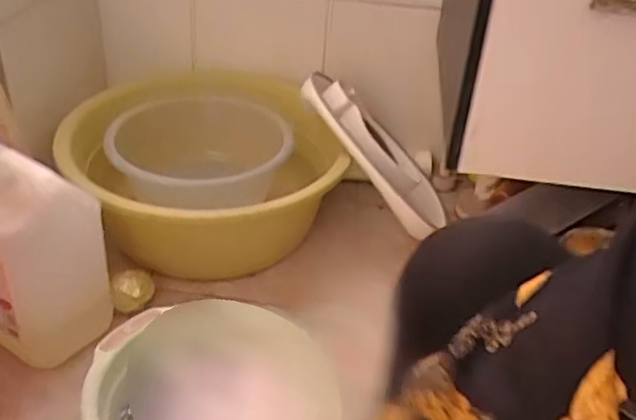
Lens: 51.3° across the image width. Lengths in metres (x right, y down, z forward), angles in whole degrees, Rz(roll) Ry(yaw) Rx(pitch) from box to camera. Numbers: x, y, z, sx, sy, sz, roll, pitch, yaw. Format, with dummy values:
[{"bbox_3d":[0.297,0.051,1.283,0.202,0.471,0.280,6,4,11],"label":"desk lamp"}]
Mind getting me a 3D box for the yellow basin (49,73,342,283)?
[{"bbox_3d":[-0.173,-0.090,1.150,0.402,0.191,0.497,3,34,-1],"label":"yellow basin"}]

